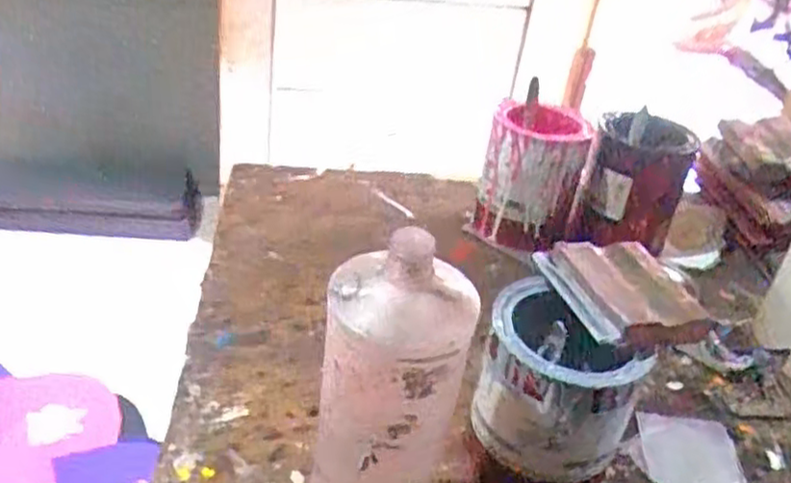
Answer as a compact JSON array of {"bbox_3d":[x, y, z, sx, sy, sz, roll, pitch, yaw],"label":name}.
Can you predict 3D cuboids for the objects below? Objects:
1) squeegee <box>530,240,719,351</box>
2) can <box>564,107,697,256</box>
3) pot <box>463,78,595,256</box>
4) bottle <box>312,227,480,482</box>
[{"bbox_3d":[0.163,0.032,0.514,0.091,0.027,0.102,-4,35,-19],"label":"squeegee"},{"bbox_3d":[0.266,-0.069,0.842,0.117,0.132,0.094,5,33,-5],"label":"can"},{"bbox_3d":[0.160,-0.076,0.838,0.107,0.134,0.119,23,36,23],"label":"pot"},{"bbox_3d":[-0.005,0.102,0.435,0.074,0.239,0.061,11,33,6],"label":"bottle"}]

